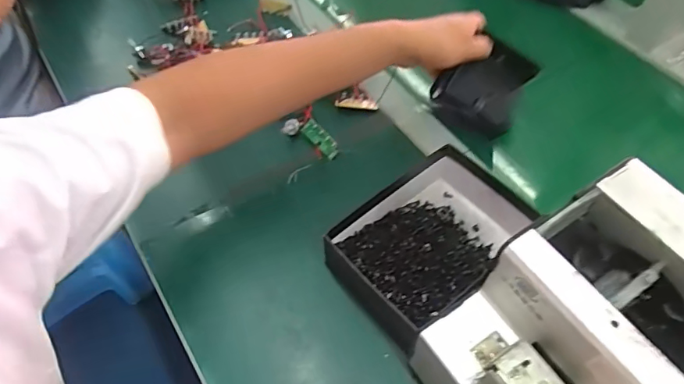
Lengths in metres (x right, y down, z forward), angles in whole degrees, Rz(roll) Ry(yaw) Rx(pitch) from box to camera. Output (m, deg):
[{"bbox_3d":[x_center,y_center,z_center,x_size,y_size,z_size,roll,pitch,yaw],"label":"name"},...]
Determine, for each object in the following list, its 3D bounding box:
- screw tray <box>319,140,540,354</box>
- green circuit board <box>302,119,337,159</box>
[{"bbox_3d":[0.085,0.039,0.445,0.184,0.048,0.115,-37,63,-24],"label":"screw tray"},{"bbox_3d":[-0.023,-0.057,0.526,0.047,0.006,0.018,44,100,10],"label":"green circuit board"}]

